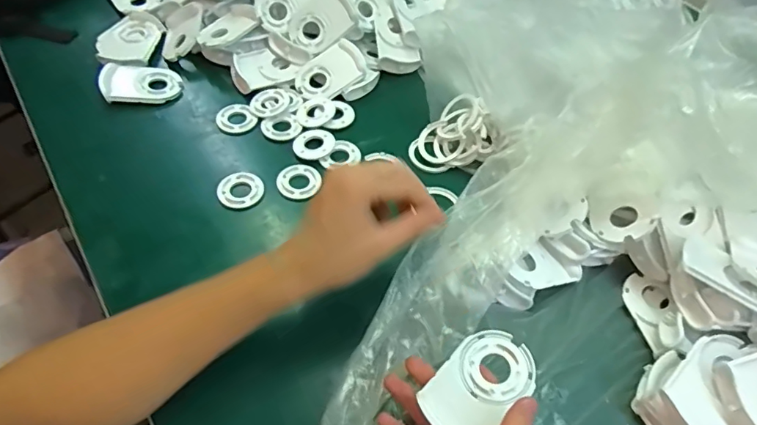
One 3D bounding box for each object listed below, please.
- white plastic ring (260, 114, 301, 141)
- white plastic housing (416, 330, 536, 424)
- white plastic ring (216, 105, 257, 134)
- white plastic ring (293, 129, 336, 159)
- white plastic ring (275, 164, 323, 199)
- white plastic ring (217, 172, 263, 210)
[{"bbox_3d":[-0.108,-0.095,0.562,0.042,0.004,0.037,-21,58,-18],"label":"white plastic ring"},{"bbox_3d":[0.070,0.120,0.348,0.081,0.013,0.054,-38,65,-27],"label":"white plastic housing"},{"bbox_3d":[-0.161,-0.106,0.565,0.039,0.005,0.042,2,54,-3],"label":"white plastic ring"},{"bbox_3d":[-0.070,-0.075,0.546,0.044,0.005,0.043,2,54,-3],"label":"white plastic ring"},{"bbox_3d":[-0.082,-0.032,0.518,0.044,0.005,0.043,2,54,-3],"label":"white plastic ring"},{"bbox_3d":[-0.139,-0.023,0.505,0.045,0.007,0.045,2,54,-3],"label":"white plastic ring"}]

